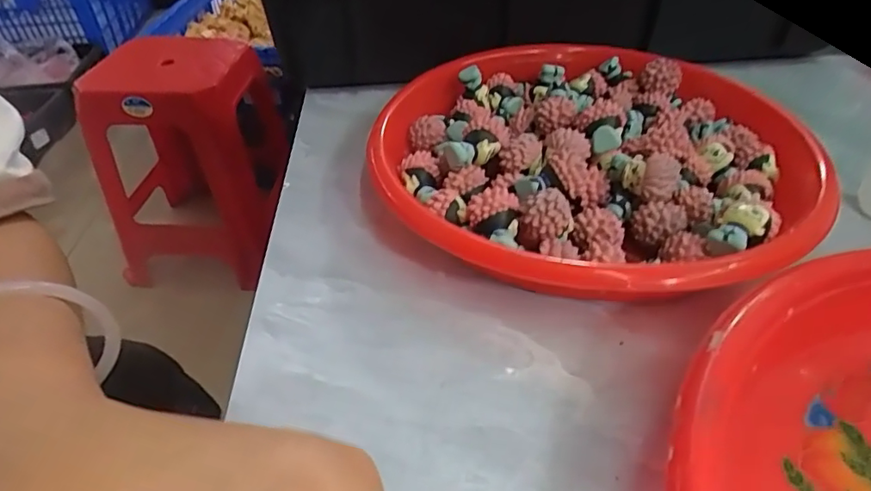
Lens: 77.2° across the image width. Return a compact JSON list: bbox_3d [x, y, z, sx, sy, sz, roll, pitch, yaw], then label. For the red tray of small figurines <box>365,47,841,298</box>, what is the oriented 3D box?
[{"bbox_3d":[0.069,-0.043,0.254,0.191,0.034,0.188,-23,45,-24],"label":"red tray of small figurines"}]

